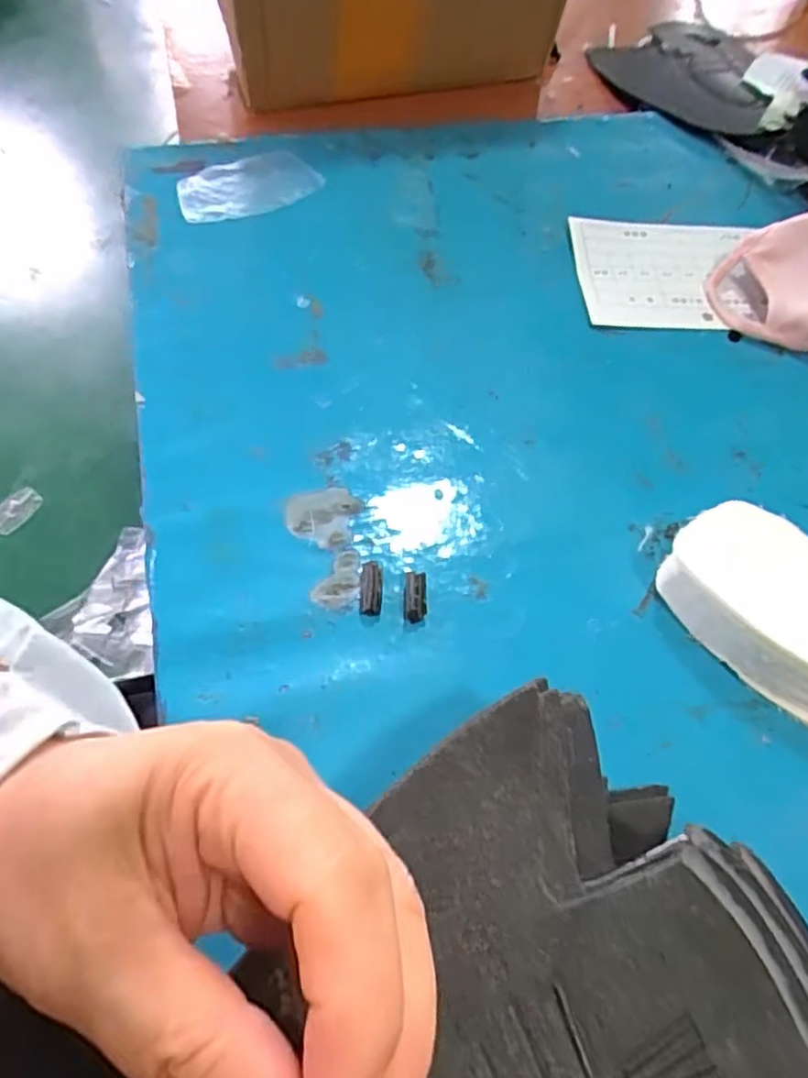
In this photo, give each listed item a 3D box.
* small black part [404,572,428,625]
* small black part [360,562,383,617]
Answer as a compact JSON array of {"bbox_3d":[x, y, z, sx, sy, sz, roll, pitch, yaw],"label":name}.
[{"bbox_3d":[0.005,0.026,0.315,0.010,0.004,0.023,0,63,-4],"label":"small black part"},{"bbox_3d":[-0.015,0.022,0.316,0.010,0.004,0.026,1,63,-3],"label":"small black part"}]

